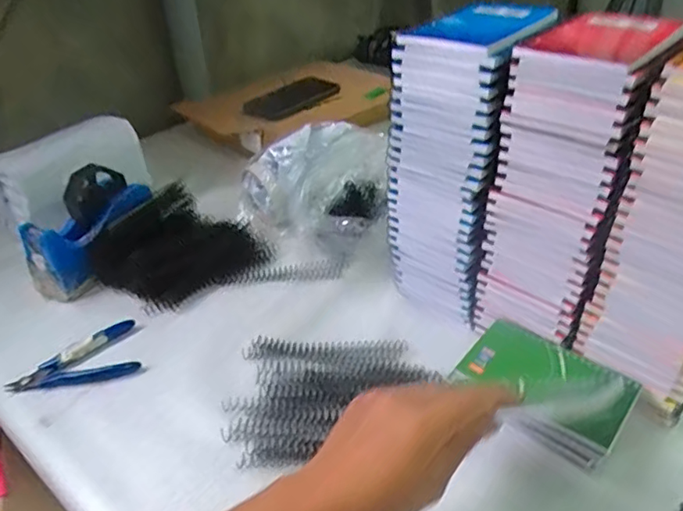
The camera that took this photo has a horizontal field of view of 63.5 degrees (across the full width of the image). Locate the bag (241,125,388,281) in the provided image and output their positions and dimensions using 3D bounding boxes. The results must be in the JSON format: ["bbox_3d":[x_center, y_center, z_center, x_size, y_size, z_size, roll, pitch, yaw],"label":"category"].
[{"bbox_3d":[-0.022,-0.088,0.702,0.188,0.112,0.182,27,47,36],"label":"bag"}]

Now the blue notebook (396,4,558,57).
[{"bbox_3d":[0.127,-0.193,0.465,0.089,0.012,0.142,26,46,35],"label":"blue notebook"}]

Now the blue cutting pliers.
[{"bbox_3d":[-0.263,0.101,0.545,0.114,0.010,0.070,-16,38,-15],"label":"blue cutting pliers"}]

